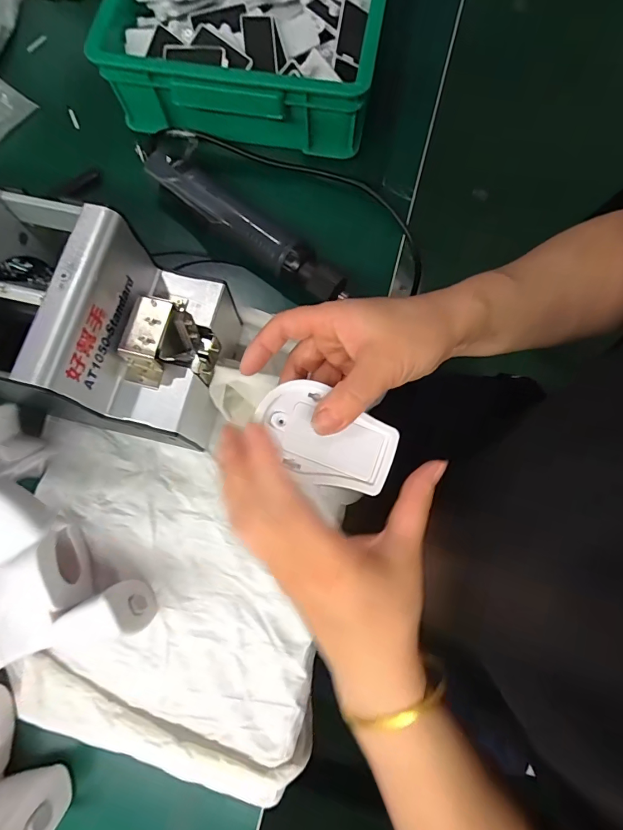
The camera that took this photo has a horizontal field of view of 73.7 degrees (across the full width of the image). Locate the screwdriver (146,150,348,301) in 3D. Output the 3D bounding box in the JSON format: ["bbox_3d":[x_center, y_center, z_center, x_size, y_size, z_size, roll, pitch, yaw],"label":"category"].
[{"bbox_3d":[-0.066,-0.177,0.401,0.228,0.039,0.033,38,78,9],"label":"screwdriver"}]

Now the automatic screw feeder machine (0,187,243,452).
[{"bbox_3d":[-0.161,-0.062,0.314,0.175,0.134,0.126,11,75,3],"label":"automatic screw feeder machine"}]

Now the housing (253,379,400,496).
[{"bbox_3d":[0.009,0.015,0.258,0.086,0.015,0.053,28,77,7],"label":"housing"}]

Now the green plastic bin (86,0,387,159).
[{"bbox_3d":[-0.056,-0.454,0.447,0.275,0.088,0.331,10,75,3],"label":"green plastic bin"}]

